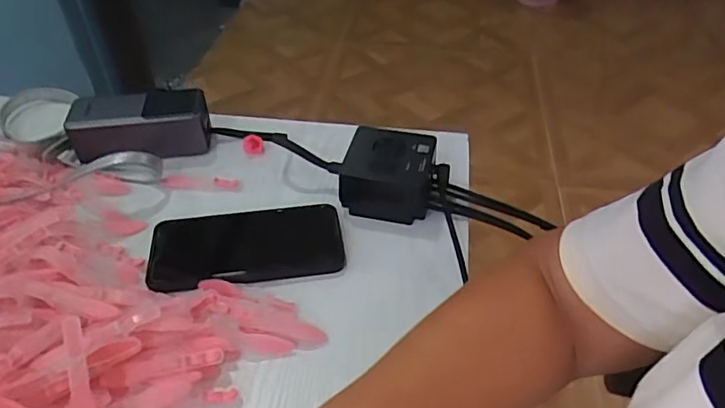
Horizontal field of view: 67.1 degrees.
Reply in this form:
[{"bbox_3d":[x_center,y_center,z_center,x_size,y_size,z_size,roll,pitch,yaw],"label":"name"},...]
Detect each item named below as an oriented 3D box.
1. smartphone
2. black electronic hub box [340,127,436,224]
[{"bbox_3d":[-0.097,0.033,0.464,0.156,0.013,0.081,-6,44,-6],"label":"smartphone"},{"bbox_3d":[0.023,-0.029,0.504,0.084,0.049,0.077,8,44,8],"label":"black electronic hub box"}]

